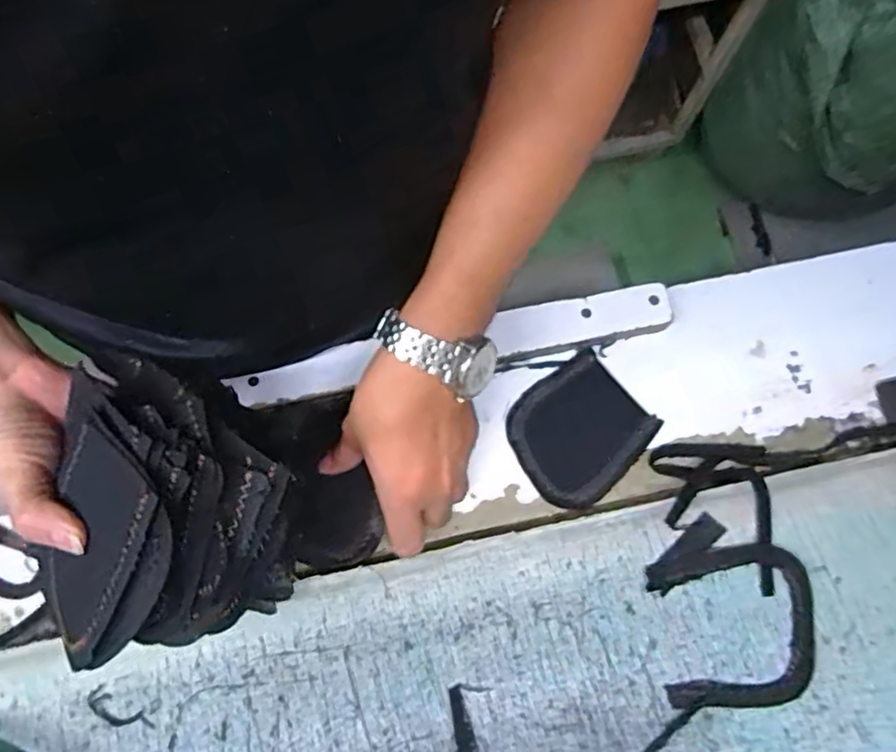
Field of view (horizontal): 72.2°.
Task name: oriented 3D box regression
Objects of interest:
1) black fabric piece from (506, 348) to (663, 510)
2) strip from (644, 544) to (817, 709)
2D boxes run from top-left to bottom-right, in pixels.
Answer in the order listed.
[{"bbox_3d":[0.099,0.043,0.473,0.102,0.008,0.093,-40,81,-11],"label":"black fabric piece"},{"bbox_3d":[0.192,0.166,0.407,0.108,0.007,0.098,-6,76,-4],"label":"strip"}]

